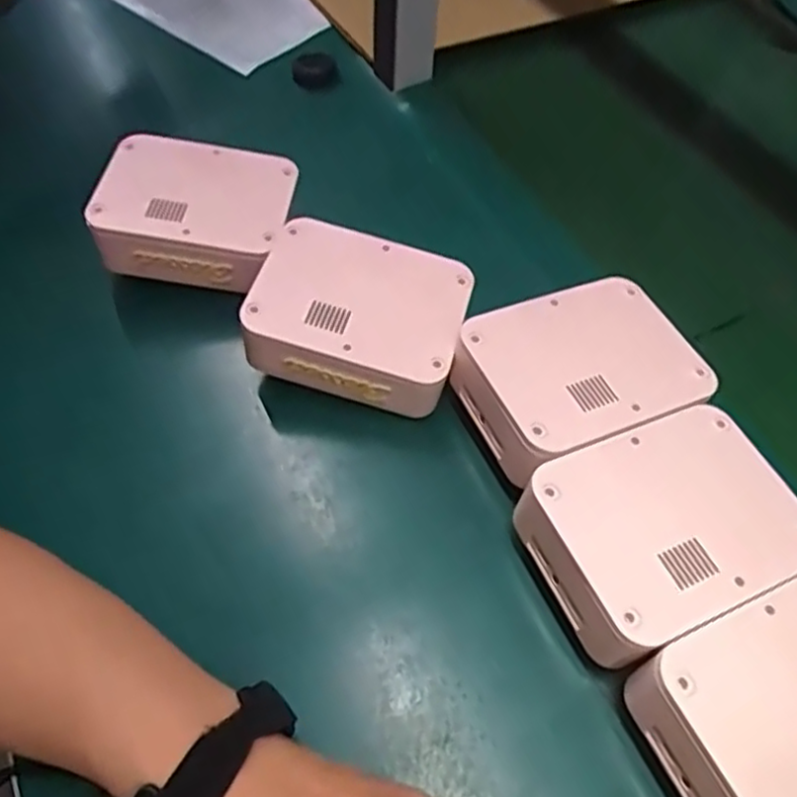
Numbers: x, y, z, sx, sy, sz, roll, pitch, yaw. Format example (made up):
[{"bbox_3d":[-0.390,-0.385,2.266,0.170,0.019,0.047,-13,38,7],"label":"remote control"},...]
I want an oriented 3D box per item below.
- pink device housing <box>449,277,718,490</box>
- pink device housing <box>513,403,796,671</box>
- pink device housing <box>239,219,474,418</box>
[{"bbox_3d":[0.106,-0.016,0.399,0.129,0.039,0.097,-20,58,-14],"label":"pink device housing"},{"bbox_3d":[0.136,0.071,0.360,0.128,0.065,0.097,-21,59,-15],"label":"pink device housing"},{"bbox_3d":[-0.024,-0.048,0.438,0.128,0.065,0.098,12,58,7],"label":"pink device housing"}]

